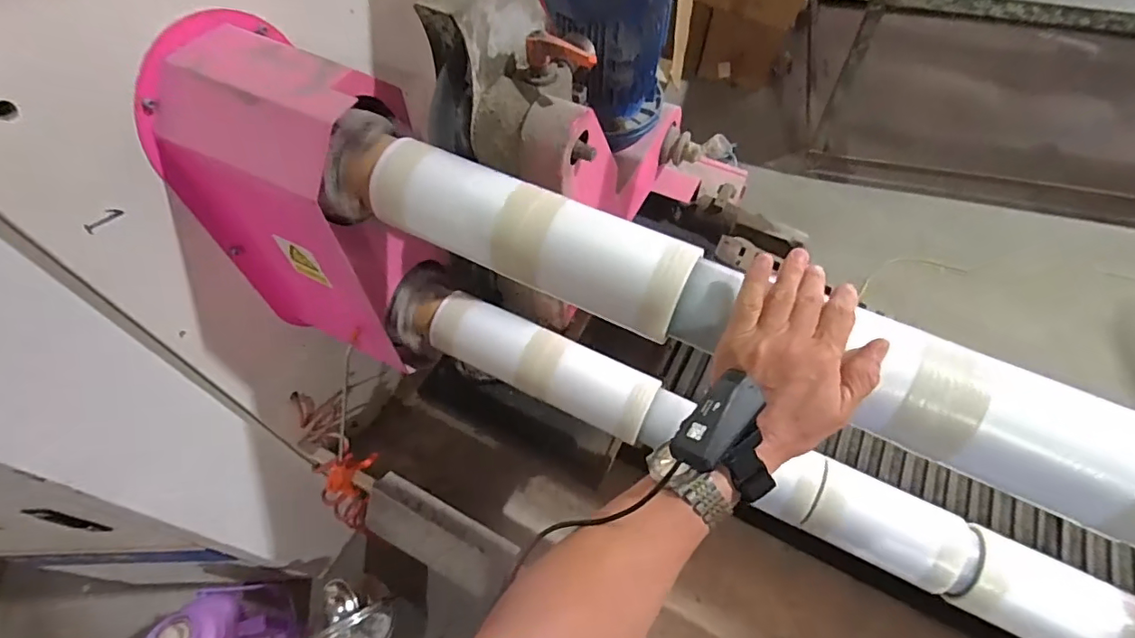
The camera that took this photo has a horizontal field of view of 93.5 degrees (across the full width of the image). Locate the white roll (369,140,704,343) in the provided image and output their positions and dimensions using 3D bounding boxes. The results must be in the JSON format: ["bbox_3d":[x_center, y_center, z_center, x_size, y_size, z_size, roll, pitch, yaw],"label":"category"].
[{"bbox_3d":[-0.039,-0.082,0.496,0.317,0.069,0.080,23,60,14],"label":"white roll"}]

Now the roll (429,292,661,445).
[{"bbox_3d":[-0.036,0.056,0.730,0.321,0.064,0.086,22,60,14],"label":"roll"}]

